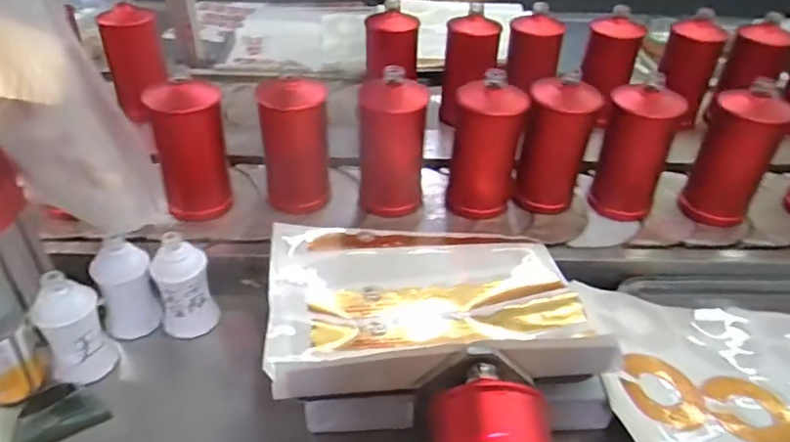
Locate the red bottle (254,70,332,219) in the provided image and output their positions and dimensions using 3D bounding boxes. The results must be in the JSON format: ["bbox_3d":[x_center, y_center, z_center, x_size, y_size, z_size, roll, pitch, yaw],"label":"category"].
[{"bbox_3d":[-0.129,-0.094,0.747,0.083,0.164,0.087,-5,39,-11],"label":"red bottle"}]

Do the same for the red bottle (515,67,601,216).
[{"bbox_3d":[0.213,-0.100,0.775,0.089,0.178,0.079,14,40,12],"label":"red bottle"}]

